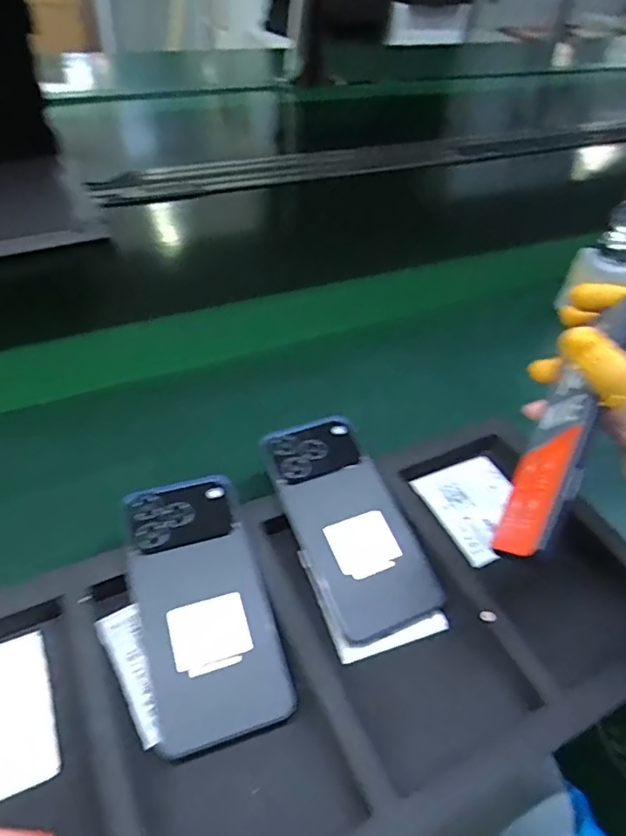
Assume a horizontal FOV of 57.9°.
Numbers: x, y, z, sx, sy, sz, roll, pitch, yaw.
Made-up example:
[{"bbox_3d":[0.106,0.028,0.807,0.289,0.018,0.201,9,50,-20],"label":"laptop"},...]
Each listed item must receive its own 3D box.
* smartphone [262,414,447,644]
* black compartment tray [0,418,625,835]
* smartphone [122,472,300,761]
[{"bbox_3d":[0.025,0.069,0.403,0.077,0.008,0.161,-17,62,-22],"label":"smartphone"},{"bbox_3d":[-0.012,0.139,0.341,0.469,0.029,0.225,-20,50,-24],"label":"black compartment tray"},{"bbox_3d":[-0.068,0.110,0.352,0.080,0.008,0.162,-11,57,-18],"label":"smartphone"}]

